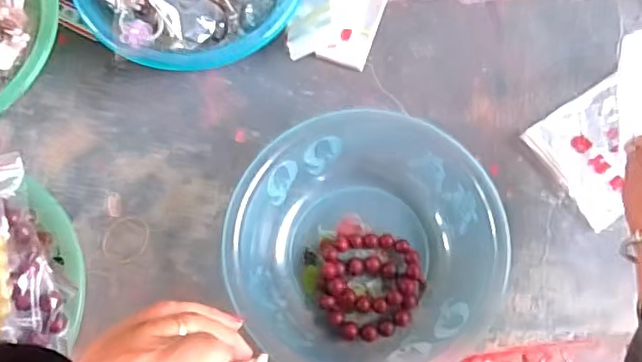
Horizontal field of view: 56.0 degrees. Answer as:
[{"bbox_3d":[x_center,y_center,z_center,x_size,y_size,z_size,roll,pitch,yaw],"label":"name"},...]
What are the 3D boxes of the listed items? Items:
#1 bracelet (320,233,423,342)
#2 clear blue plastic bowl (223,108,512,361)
[{"bbox_3d":[0.045,0.096,0.555,0.088,0.028,0.094,3,74,-1],"label":"bracelet"},{"bbox_3d":[0.038,0.069,0.540,0.230,0.069,0.212,1,74,-2],"label":"clear blue plastic bowl"}]

